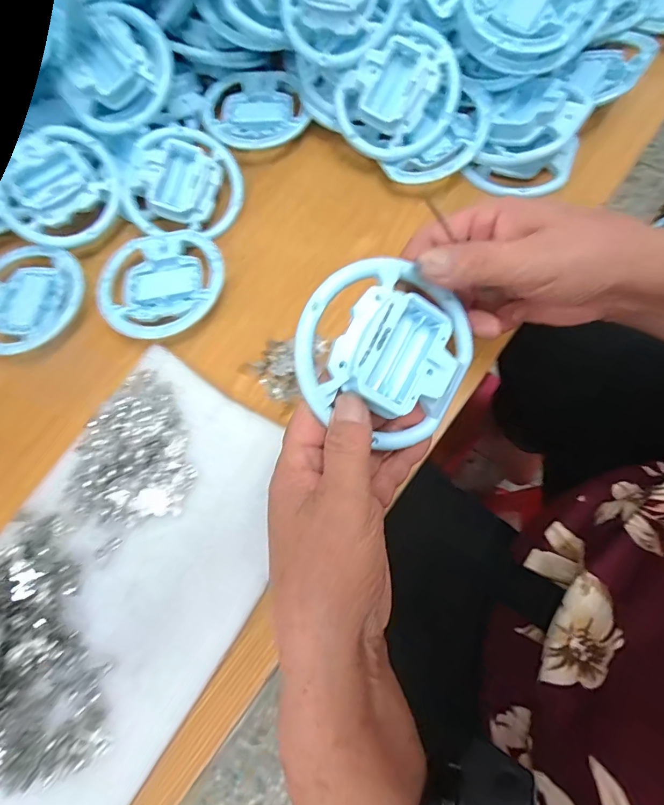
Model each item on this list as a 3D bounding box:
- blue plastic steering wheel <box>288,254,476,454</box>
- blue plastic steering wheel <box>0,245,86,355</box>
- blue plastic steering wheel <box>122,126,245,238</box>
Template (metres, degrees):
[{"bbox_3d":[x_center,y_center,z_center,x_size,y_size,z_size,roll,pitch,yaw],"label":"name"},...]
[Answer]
[{"bbox_3d":[0.030,-0.029,0.230,0.093,0.030,0.093,0,90,-3],"label":"blue plastic steering wheel"},{"bbox_3d":[-0.267,-0.087,0.367,0.094,0.021,0.100,-2,71,6],"label":"blue plastic steering wheel"},{"bbox_3d":[-0.130,-0.194,0.367,0.094,0.028,0.091,0,72,1],"label":"blue plastic steering wheel"}]

